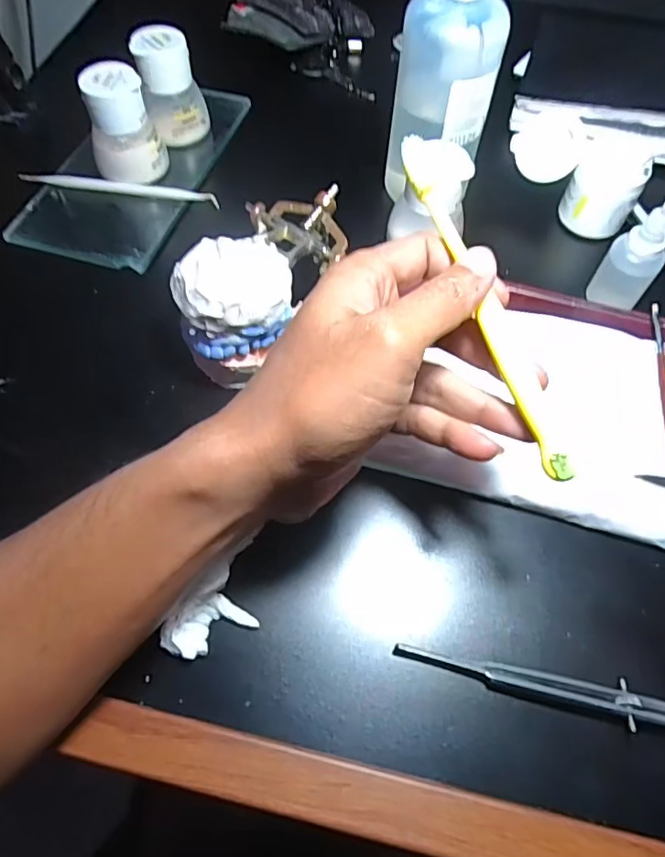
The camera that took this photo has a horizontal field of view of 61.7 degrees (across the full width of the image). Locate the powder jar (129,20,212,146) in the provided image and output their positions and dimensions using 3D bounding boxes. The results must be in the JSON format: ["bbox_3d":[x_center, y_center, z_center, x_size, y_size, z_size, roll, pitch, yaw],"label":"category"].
[{"bbox_3d":[-0.116,-0.245,0.405,0.040,0.071,0.039,1,62,-1],"label":"powder jar"}]

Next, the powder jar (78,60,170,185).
[{"bbox_3d":[-0.146,-0.206,0.384,0.047,0.068,0.040,-23,65,-13],"label":"powder jar"}]

